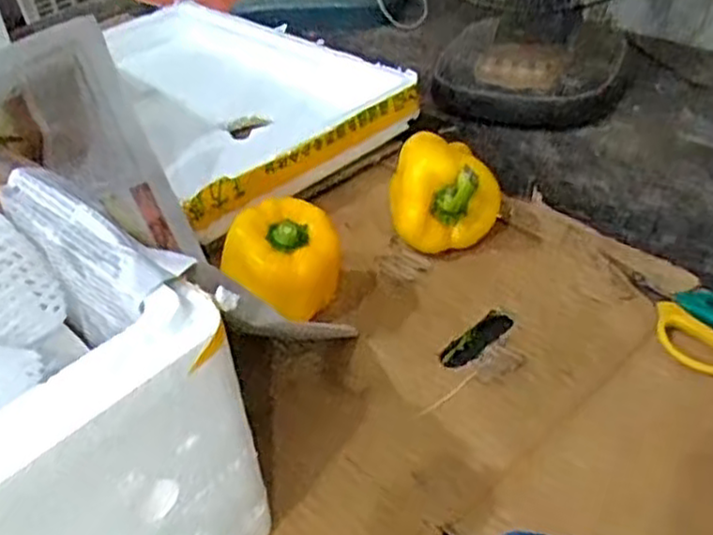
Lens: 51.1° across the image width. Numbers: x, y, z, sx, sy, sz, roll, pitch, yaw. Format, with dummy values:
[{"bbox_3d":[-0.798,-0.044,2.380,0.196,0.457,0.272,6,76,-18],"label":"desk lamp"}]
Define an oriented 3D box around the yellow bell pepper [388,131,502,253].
[{"bbox_3d":[0.073,-0.064,0.629,0.091,0.081,0.075,-2,40,5],"label":"yellow bell pepper"}]

